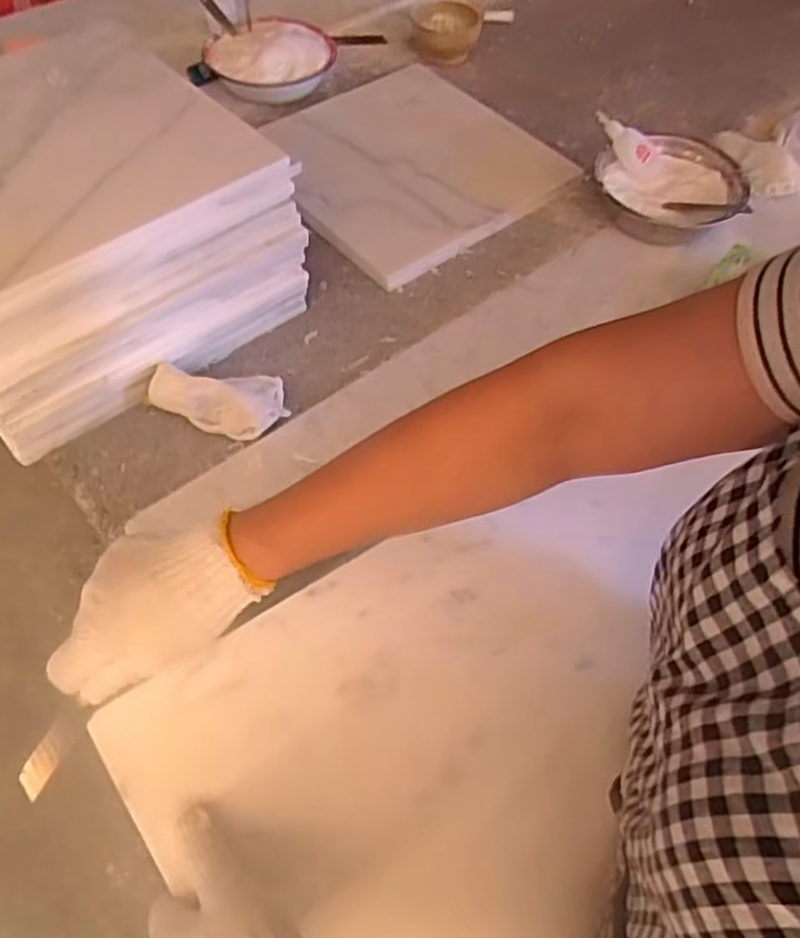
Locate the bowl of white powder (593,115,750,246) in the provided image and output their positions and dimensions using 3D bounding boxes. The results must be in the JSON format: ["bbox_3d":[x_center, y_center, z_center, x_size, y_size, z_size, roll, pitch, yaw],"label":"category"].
[{"bbox_3d":[0.299,-0.323,0.805,0.151,0.061,0.146,1,57,-1],"label":"bowl of white powder"}]

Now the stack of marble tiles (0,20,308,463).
[{"bbox_3d":[-0.300,-0.234,0.674,0.306,0.158,0.320,-34,64,-21],"label":"stack of marble tiles"}]

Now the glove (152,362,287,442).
[{"bbox_3d":[-0.162,-0.069,0.637,0.120,0.044,0.058,13,58,7],"label":"glove"}]

